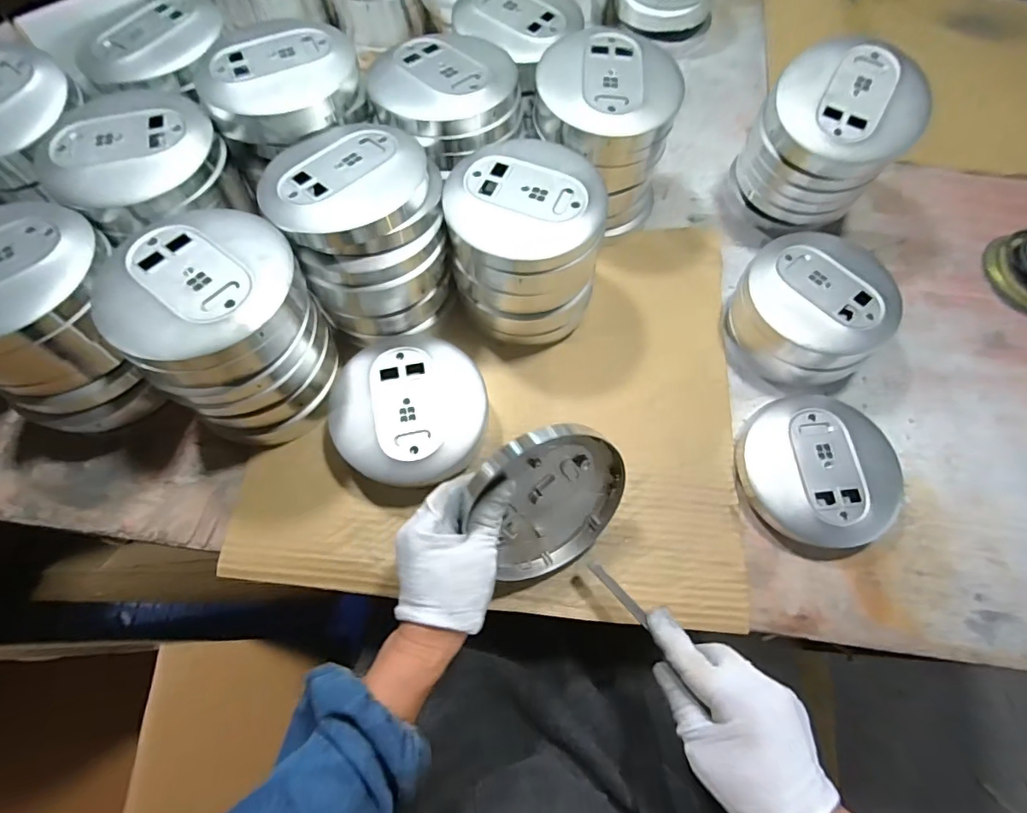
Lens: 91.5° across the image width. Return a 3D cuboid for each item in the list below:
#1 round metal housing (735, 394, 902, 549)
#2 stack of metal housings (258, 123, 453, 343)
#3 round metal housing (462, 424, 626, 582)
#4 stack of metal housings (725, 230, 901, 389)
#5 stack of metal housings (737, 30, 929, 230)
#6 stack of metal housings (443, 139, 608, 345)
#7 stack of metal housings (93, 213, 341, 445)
[{"bbox_3d":[0.274,0.056,0.452,0.129,0.032,0.131,1,67,-2],"label":"round metal housing"},{"bbox_3d":[-0.131,-0.158,0.450,0.135,0.130,0.148,-25,70,-12],"label":"stack of metal housings"},{"bbox_3d":[0.028,0.077,0.398,0.119,0.120,0.028,-17,29,-16],"label":"round metal housing"},{"bbox_3d":[0.289,-0.093,0.491,0.132,0.078,0.139,-34,72,-15],"label":"stack of metal housings"},{"bbox_3d":[0.314,-0.263,0.524,0.121,0.160,0.121,-25,70,-12],"label":"stack of metal housings"},{"bbox_3d":[0.009,-0.147,0.473,0.134,0.139,0.139,-11,68,-7],"label":"stack of metal housings"},{"bbox_3d":[-0.225,-0.057,0.420,0.131,0.157,0.136,-21,69,-10],"label":"stack of metal housings"}]

